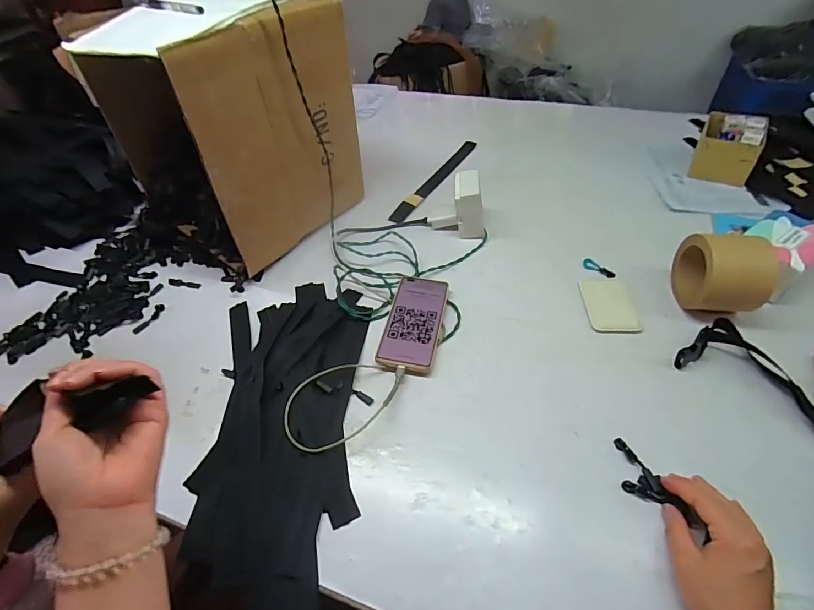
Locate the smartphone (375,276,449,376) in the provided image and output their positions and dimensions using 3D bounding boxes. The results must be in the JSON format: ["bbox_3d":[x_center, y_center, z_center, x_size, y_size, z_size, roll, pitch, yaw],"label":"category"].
[{"bbox_3d":[0.012,0.025,0.600,0.078,0.017,0.169,7,49,9],"label":"smartphone"}]

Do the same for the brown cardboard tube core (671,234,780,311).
[{"bbox_3d":[0.436,-0.042,0.574,0.075,0.114,0.112,3,49,6],"label":"brown cardboard tube core"}]

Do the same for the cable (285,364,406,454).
[{"bbox_3d":[-0.073,0.112,0.508,0.161,0.035,0.096,-25,52,-18],"label":"cable"}]

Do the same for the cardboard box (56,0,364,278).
[{"bbox_3d":[-0.283,-0.299,0.690,0.282,0.340,0.295,25,54,26],"label":"cardboard box"}]

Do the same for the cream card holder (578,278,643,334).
[{"bbox_3d":[0.299,-0.001,0.609,0.070,0.005,0.106,-1,49,3],"label":"cream card holder"}]

